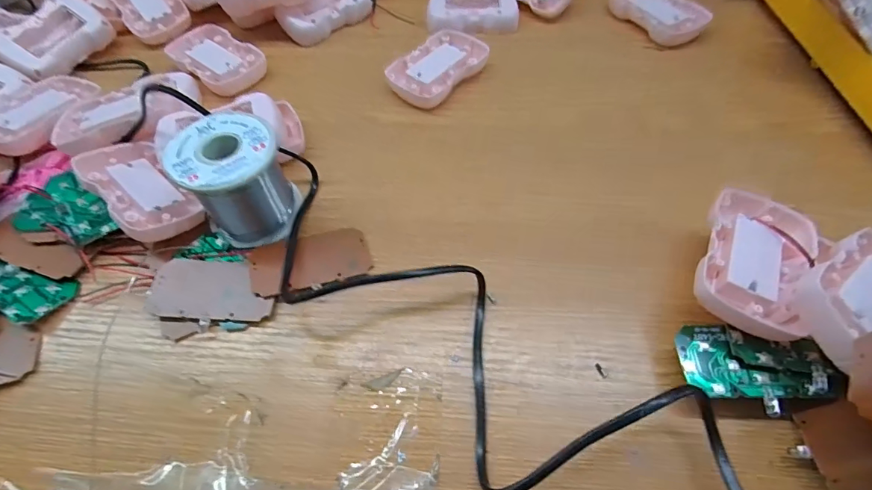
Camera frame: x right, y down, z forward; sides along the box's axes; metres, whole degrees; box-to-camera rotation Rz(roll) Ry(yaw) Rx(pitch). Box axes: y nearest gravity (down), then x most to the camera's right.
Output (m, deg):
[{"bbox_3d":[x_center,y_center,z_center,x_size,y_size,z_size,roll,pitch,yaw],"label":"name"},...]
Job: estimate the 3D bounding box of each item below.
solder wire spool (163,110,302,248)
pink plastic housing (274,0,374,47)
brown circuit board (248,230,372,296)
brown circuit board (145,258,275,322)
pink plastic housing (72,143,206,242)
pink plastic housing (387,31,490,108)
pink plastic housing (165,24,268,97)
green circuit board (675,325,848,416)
[{"bbox_3d":[-0.124,-0.040,0.279,0.058,0.057,0.061,-34,63,-19],"label":"solder wire spool"},{"bbox_3d":[-0.107,-0.228,0.424,0.087,0.023,0.051,-38,94,-19],"label":"pink plastic housing"},{"bbox_3d":[-0.079,0.010,0.280,0.072,0.009,0.037,-12,58,-7],"label":"brown circuit board"},{"bbox_3d":[-0.136,0.028,0.272,0.075,0.008,0.037,4,58,4],"label":"brown circuit board"},{"bbox_3d":[-0.201,-0.036,0.301,0.088,0.017,0.049,44,50,19],"label":"pink plastic housing"},{"bbox_3d":[0.003,-0.153,0.379,0.055,0.014,0.088,34,64,21],"label":"pink plastic housing"},{"bbox_3d":[-0.196,-0.166,0.393,0.093,0.016,0.052,35,65,21],"label":"pink plastic housing"},{"bbox_3d":[0.162,0.062,0.223,0.071,0.005,0.038,7,64,13],"label":"green circuit board"}]

